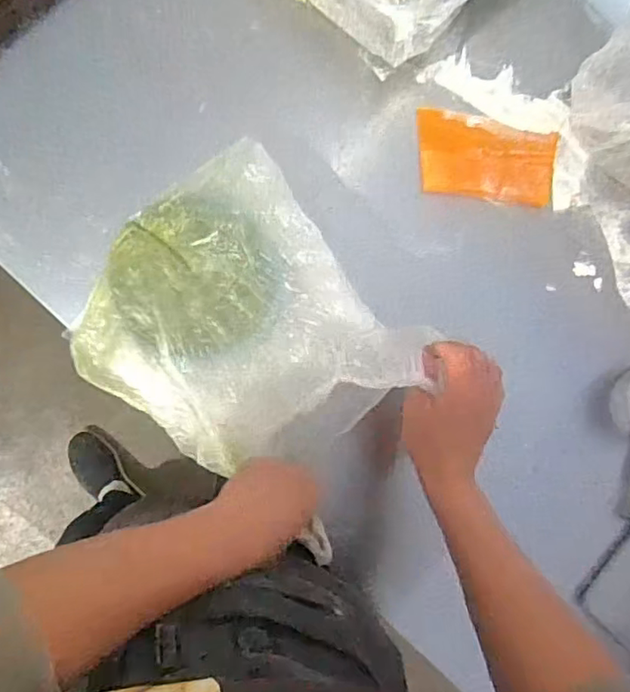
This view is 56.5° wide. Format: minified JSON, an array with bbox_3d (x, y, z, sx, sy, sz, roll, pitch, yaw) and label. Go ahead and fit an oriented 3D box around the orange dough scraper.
[{"bbox_3d":[0.225,-0.244,0.767,0.187,0.010,0.111,9,81,-5],"label":"orange dough scraper"}]

